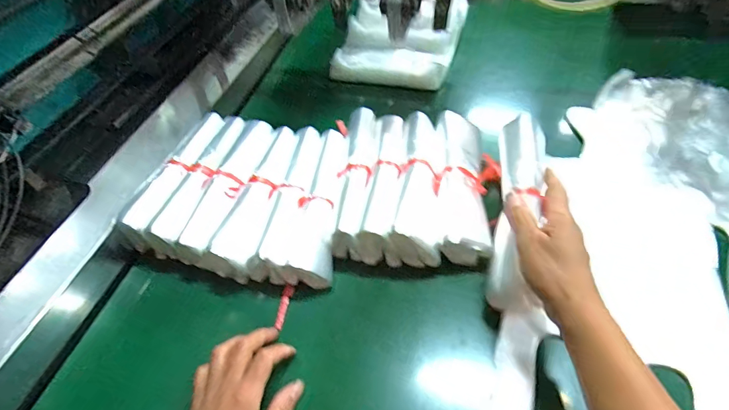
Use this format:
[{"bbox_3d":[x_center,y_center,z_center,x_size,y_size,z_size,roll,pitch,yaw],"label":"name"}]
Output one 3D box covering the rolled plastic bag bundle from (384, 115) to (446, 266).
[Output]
[{"bbox_3d":[0.070,-0.026,0.497,0.055,0.056,0.204,5,51,11],"label":"rolled plastic bag bundle"}]

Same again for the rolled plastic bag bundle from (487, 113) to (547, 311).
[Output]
[{"bbox_3d":[0.162,0.001,0.420,0.051,0.050,0.208,9,73,13],"label":"rolled plastic bag bundle"}]

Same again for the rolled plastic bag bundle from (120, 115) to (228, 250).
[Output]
[{"bbox_3d":[-0.235,-0.038,0.530,0.049,0.048,0.206,14,53,17],"label":"rolled plastic bag bundle"}]

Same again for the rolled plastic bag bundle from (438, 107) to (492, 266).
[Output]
[{"bbox_3d":[0.124,-0.029,0.496,0.064,0.046,0.210,1,50,8],"label":"rolled plastic bag bundle"}]

